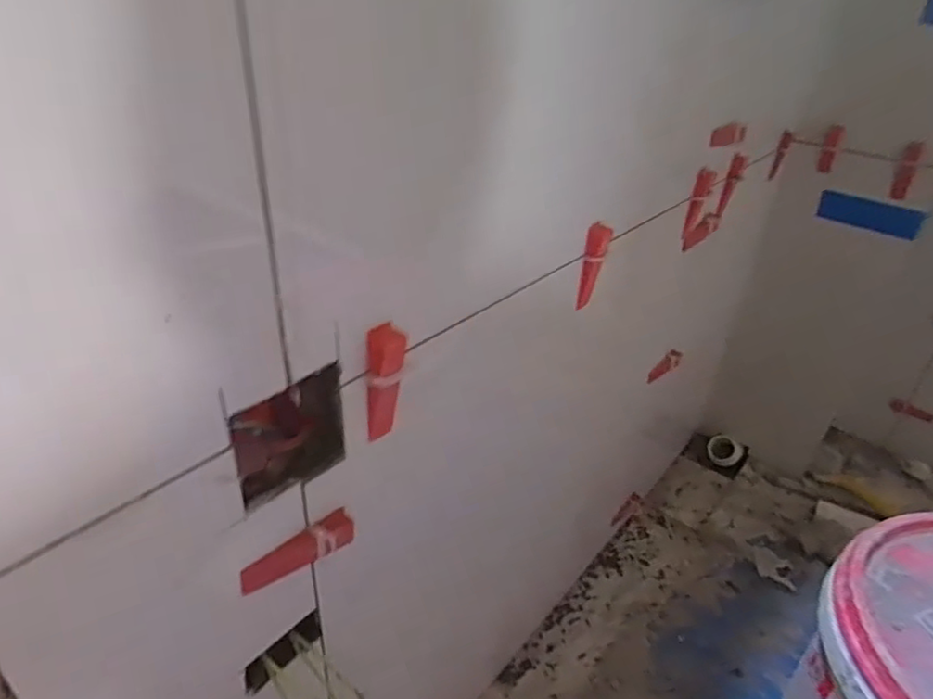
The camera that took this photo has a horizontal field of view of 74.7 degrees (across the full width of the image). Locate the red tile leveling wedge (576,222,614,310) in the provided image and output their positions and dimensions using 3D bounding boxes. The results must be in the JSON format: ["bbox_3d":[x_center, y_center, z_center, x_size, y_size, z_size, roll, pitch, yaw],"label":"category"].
[{"bbox_3d":[0.112,-0.071,0.540,0.020,0.083,0.017,12,34,13],"label":"red tile leveling wedge"}]

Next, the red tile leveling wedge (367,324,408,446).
[{"bbox_3d":[-0.049,0.023,0.374,0.024,0.080,0.016,-26,43,-37],"label":"red tile leveling wedge"}]

